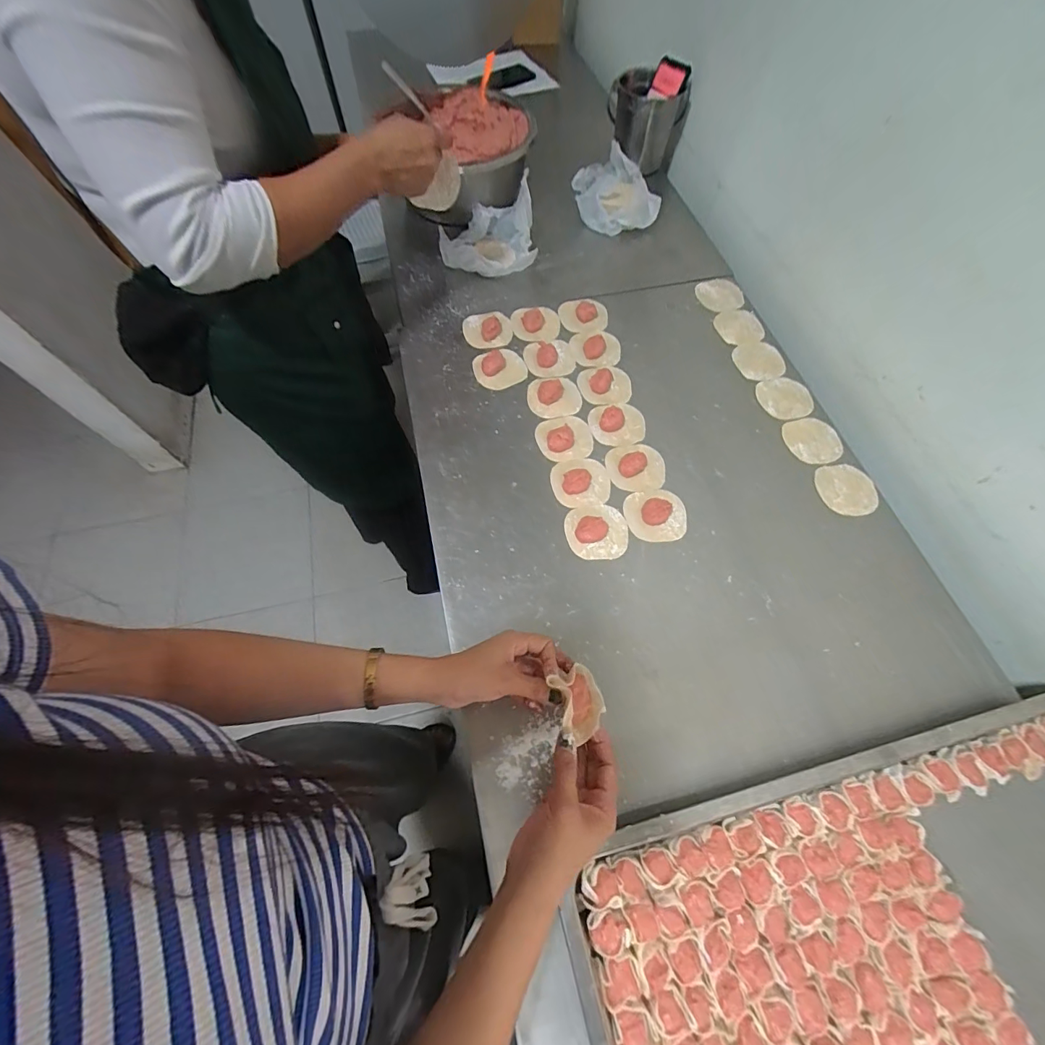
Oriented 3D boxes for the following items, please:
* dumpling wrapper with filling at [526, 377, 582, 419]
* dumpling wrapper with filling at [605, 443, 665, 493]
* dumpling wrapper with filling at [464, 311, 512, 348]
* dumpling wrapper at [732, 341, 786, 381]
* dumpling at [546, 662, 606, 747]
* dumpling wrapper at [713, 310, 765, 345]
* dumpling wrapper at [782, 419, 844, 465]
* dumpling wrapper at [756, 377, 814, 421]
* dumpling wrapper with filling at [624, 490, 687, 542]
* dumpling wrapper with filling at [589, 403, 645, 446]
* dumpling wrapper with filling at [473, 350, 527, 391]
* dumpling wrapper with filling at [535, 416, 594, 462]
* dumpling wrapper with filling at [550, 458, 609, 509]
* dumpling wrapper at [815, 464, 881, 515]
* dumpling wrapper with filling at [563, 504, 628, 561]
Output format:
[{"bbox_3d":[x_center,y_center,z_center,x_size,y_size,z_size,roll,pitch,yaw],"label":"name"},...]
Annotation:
[{"bbox_3d":[0.047,-0.194,0.673,0.078,0.016,0.081,0,66,-1],"label":"dumpling wrapper with filling"},{"bbox_3d":[0.159,-0.081,0.622,0.081,0.022,0.072,-7,66,-4],"label":"dumpling wrapper with filling"},{"bbox_3d":[-0.057,-0.314,0.728,0.077,0.017,0.073,0,66,-1],"label":"dumpling wrapper with filling"},{"bbox_3d":[0.378,-0.259,0.716,0.077,0.004,0.078,0,66,-1],"label":"dumpling wrapper"},{"bbox_3d":[0.052,0.164,0.408,0.044,0.026,0.061,-17,67,-8],"label":"dumpling"},{"bbox_3d":[0.361,-0.327,0.747,0.078,0.004,0.075,0,66,-1],"label":"dumpling wrapper"},{"bbox_3d":[0.421,-0.118,0.646,0.082,0.004,0.073,-5,66,-3],"label":"dumpling wrapper"},{"bbox_3d":[0.402,-0.190,0.683,0.088,0.004,0.074,-10,66,-5],"label":"dumpling wrapper"},{"bbox_3d":[0.178,-0.014,0.586,0.080,0.022,0.075,0,66,-1],"label":"dumpling wrapper with filling"},{"bbox_3d":[0.139,-0.147,0.649,0.080,0.024,0.071,-12,66,-6],"label":"dumpling wrapper with filling"},{"bbox_3d":[-0.036,-0.241,0.695,0.078,0.012,0.069,-17,67,-8],"label":"dumpling wrapper with filling"},{"bbox_3d":[0.061,-0.124,0.639,0.080,0.019,0.070,-11,66,-6],"label":"dumpling wrapper with filling"},{"bbox_3d":[0.079,-0.060,0.606,0.078,0.022,0.072,-7,66,-4],"label":"dumpling wrapper with filling"},{"bbox_3d":[0.445,-0.045,0.614,0.085,0.004,0.077,-6,65,-8],"label":"dumpling wrapper"},{"bbox_3d":[0.096,0.008,0.573,0.078,0.020,0.077,-6,66,-3],"label":"dumpling wrapper with filling"}]

